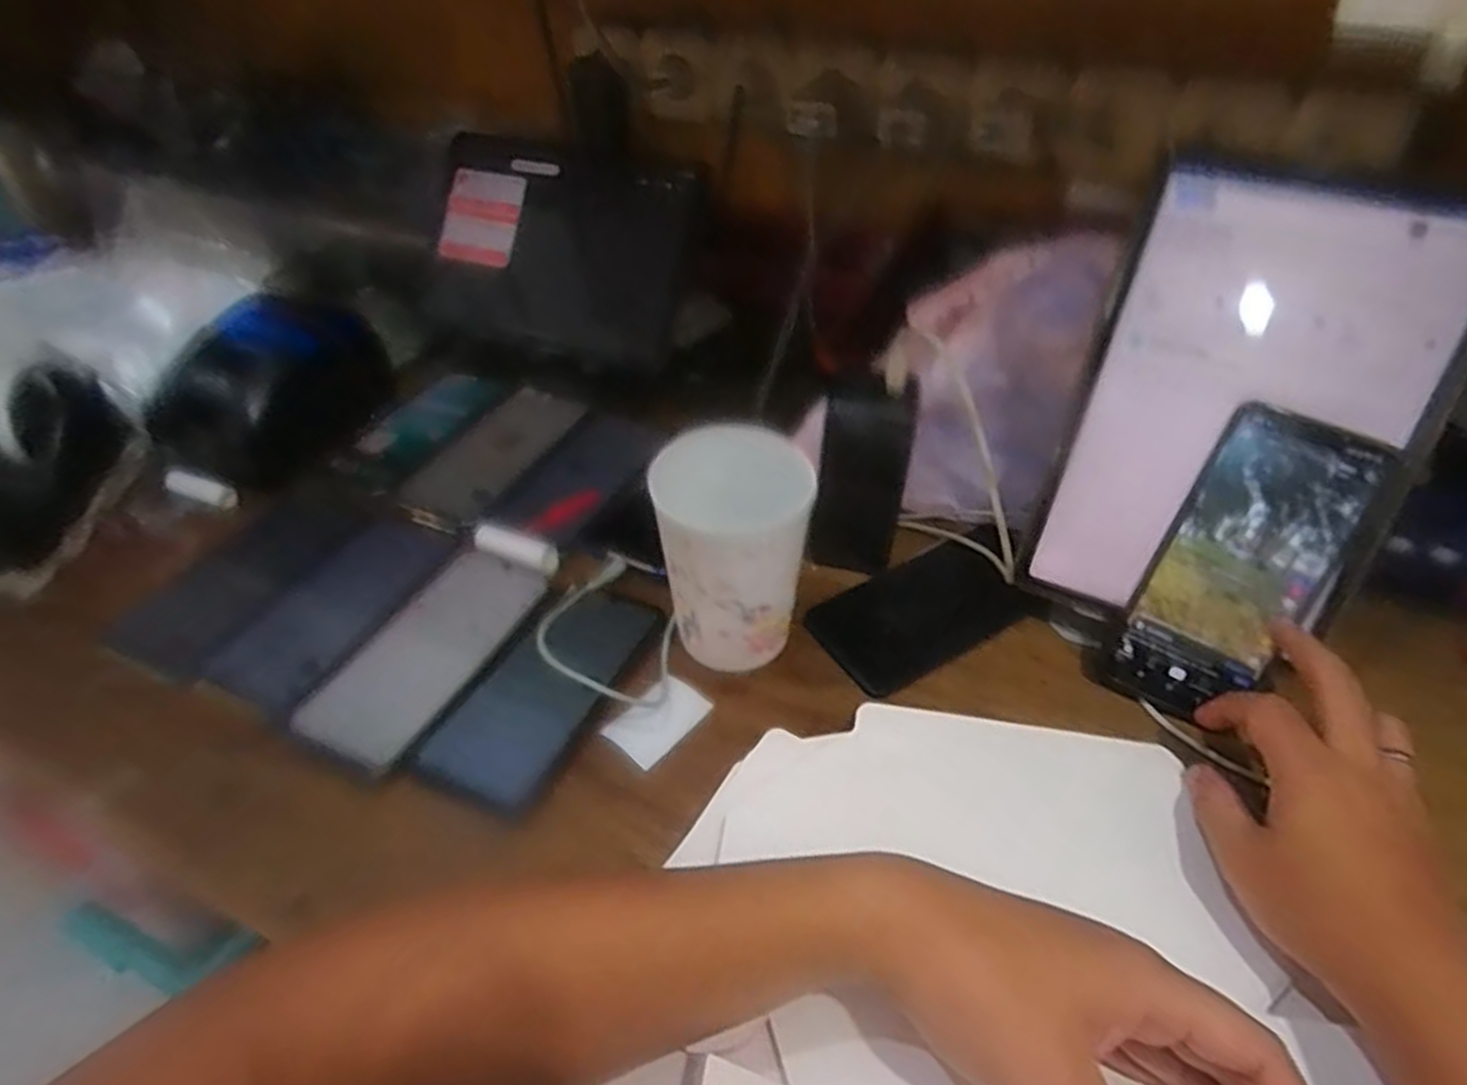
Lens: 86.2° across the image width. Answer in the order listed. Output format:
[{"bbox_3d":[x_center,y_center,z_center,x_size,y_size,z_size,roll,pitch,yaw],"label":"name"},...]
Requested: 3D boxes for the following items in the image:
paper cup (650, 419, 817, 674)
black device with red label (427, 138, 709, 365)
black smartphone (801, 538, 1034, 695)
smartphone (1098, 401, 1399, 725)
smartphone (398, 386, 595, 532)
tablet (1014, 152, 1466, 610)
[{"bbox_3d":[-0.001,0.006,0.451,0.078,0.128,0.075,0,43,0],"label":"paper cup"},{"bbox_3d":[-0.152,-0.262,0.699,0.214,0.169,0.036,10,11,-12],"label":"black device with red label"},{"bbox_3d":[0.120,0.045,0.506,0.136,0.012,0.073,-23,48,-24],"label":"black smartphone"},{"bbox_3d":[0.276,0.018,0.429,0.077,0.172,0.009,25,17,16],"label":"smartphone"},{"bbox_3d":[-0.183,-0.082,0.632,0.085,0.015,0.176,19,46,18],"label":"smartphone"},{"bbox_3d":[0.269,-0.064,0.417,0.157,0.238,0.011,21,23,20],"label":"tablet"}]

